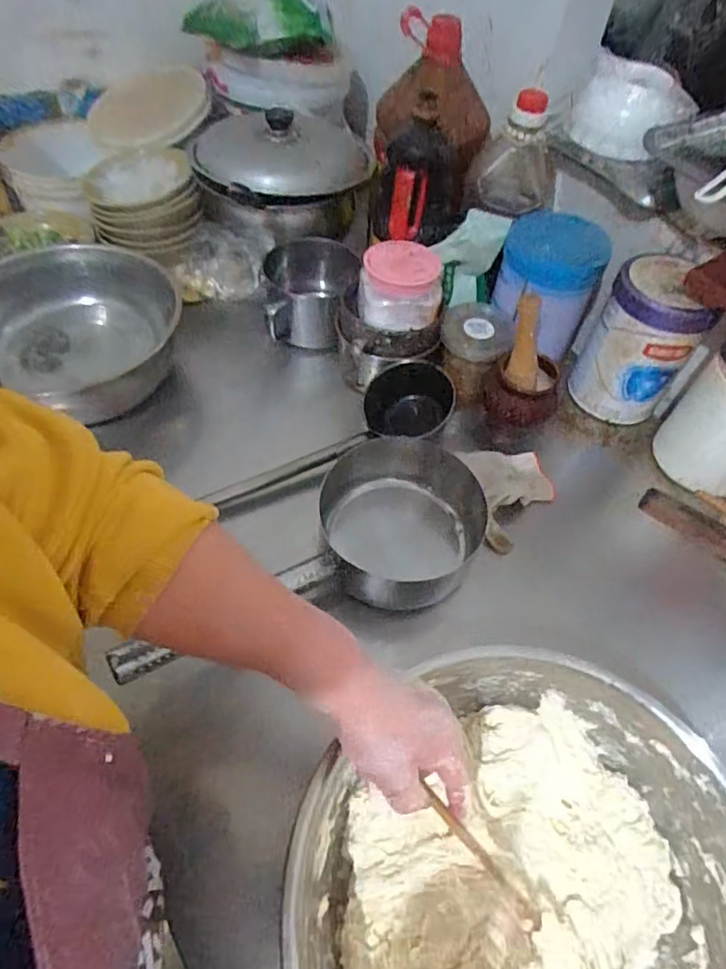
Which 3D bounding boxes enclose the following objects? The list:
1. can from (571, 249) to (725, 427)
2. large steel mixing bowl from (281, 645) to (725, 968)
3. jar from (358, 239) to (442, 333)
[{"bbox_3d":[0.361,-0.181,0.725,0.120,0.191,0.111,2,54,-3],"label":"can"},{"bbox_3d":[0.122,0.305,0.406,0.300,0.124,0.308,39,61,21],"label":"large steel mixing bowl"},{"bbox_3d":[0.046,-0.245,0.692,0.098,0.067,0.097,2,54,-3],"label":"jar"}]

